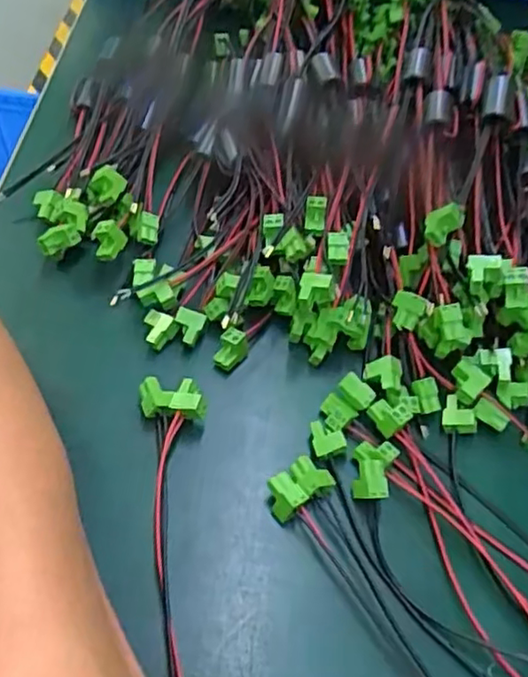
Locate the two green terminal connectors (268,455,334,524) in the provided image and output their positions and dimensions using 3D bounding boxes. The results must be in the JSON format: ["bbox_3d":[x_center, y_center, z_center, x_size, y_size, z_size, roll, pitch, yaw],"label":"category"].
[{"bbox_3d":[0.016,0.070,0.303,0.031,0.014,0.018,-30,64,-22],"label":"two green terminal connectors"}]

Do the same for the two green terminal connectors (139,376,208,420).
[{"bbox_3d":[-0.045,0.032,0.321,0.034,0.023,0.019,9,56,0],"label":"two green terminal connectors"}]

